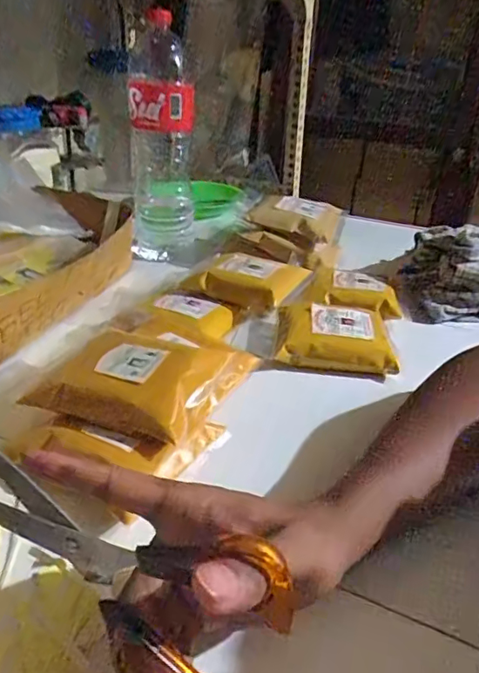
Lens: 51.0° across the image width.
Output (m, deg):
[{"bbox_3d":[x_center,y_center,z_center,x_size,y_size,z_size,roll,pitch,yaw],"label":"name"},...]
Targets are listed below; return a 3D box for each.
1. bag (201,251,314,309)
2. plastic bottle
[{"bbox_3d":[0.010,-0.070,0.593,0.123,0.033,0.093,16,31,22],"label":"bag"},{"bbox_3d":[-0.108,-0.273,0.694,0.084,0.282,0.076,-2,29,-10],"label":"plastic bottle"}]

